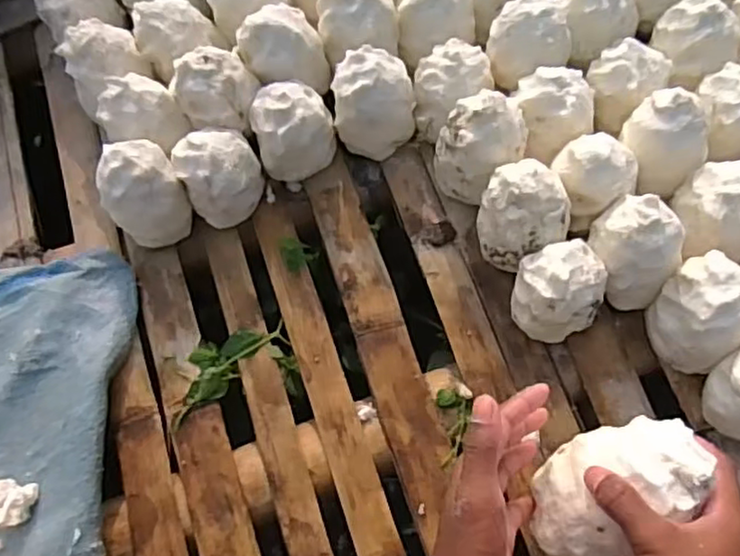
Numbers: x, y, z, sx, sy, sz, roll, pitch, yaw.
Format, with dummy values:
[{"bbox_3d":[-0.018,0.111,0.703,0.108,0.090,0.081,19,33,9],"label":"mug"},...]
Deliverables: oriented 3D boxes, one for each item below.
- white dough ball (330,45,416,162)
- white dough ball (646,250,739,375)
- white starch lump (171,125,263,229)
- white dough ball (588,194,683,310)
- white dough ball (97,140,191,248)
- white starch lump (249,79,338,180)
[{"bbox_3d":[0.004,-0.184,0.690,0.089,0.095,0.079,-5,71,1],"label":"white dough ball"},{"bbox_3d":[0.311,0.032,0.610,0.084,0.104,0.087,-31,73,-8],"label":"white dough ball"},{"bbox_3d":[-0.154,-0.106,0.679,0.083,0.085,0.077,-26,72,-6],"label":"white starch lump"},{"bbox_3d":[0.245,-0.027,0.610,0.083,0.091,0.067,41,77,14],"label":"white dough ball"},{"bbox_3d":[-0.228,-0.085,0.662,0.074,0.096,0.071,-1,71,2],"label":"white dough ball"},{"bbox_3d":[-0.079,-0.154,0.687,0.085,0.088,0.077,-12,71,-2],"label":"white starch lump"}]

